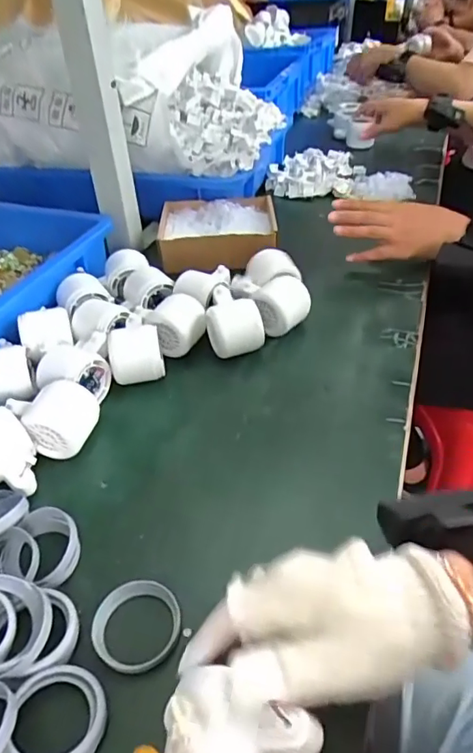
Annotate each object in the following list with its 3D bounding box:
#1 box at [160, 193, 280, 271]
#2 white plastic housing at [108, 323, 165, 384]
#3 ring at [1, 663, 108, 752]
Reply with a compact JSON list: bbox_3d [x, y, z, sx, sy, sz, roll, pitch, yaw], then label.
[{"bbox_3d":[-0.029,-0.203,0.745,0.169,0.057,0.145,1,40,3],"label":"box"},{"bbox_3d":[-0.106,-0.025,0.548,0.053,0.046,0.054,-8,41,-7],"label":"white plastic housing"},{"bbox_3d":[-0.106,0.205,0.309,0.052,0.016,0.061,-2,40,1],"label":"ring"}]

